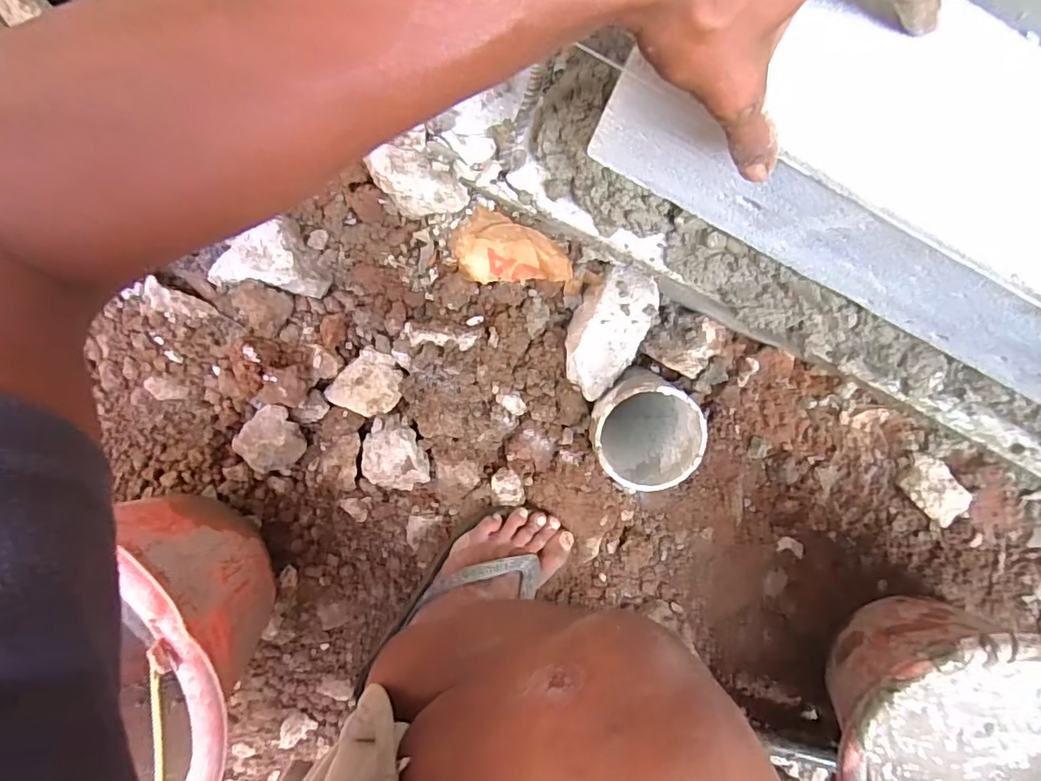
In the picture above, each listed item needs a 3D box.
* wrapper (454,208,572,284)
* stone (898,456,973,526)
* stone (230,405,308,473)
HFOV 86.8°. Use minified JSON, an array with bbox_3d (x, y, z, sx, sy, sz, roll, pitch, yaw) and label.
[{"bbox_3d":[-0.008,-0.137,0.577,0.120,0.026,0.067,22,99,-4],"label":"wrapper"},{"bbox_3d":[0.467,0.113,0.625,0.081,0.039,0.047,42,97,-7],"label":"stone"},{"bbox_3d":[-0.263,0.054,0.580,0.061,0.030,0.065,44,96,-7],"label":"stone"}]

